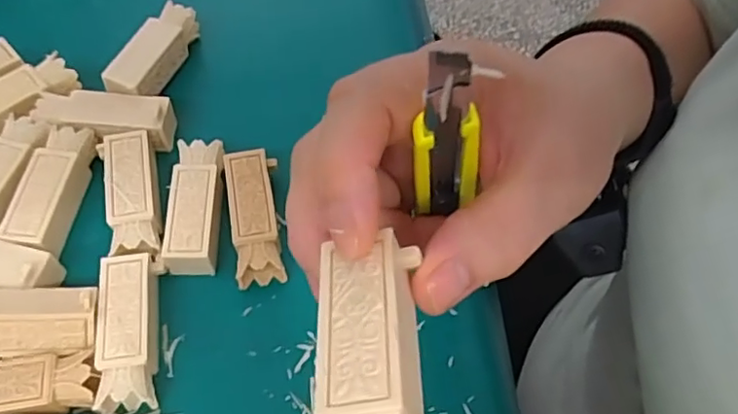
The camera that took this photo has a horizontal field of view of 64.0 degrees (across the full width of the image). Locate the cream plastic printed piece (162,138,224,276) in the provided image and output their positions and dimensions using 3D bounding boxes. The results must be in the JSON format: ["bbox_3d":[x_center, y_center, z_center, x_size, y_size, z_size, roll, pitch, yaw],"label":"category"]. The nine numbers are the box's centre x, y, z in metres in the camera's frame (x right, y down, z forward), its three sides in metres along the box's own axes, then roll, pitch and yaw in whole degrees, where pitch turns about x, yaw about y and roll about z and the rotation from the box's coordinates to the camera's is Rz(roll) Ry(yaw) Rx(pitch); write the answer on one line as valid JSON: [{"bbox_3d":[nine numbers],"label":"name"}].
[{"bbox_3d":[-0.079,-0.001,0.271,0.022,0.020,0.061,-2,62,-5],"label":"cream plastic printed piece"}]

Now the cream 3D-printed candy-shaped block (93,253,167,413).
[{"bbox_3d":[-0.096,0.051,0.242,0.024,0.019,0.062,-6,62,-7],"label":"cream 3D-printed candy-shaped block"}]

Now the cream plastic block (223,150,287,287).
[{"bbox_3d":[-0.052,0.005,0.270,0.022,0.020,0.061,-6,62,-7],"label":"cream plastic block"}]

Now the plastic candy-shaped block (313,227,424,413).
[{"bbox_3d":[-0.001,0.032,0.133,0.022,0.012,0.057,3,49,-3],"label":"plastic candy-shaped block"}]

